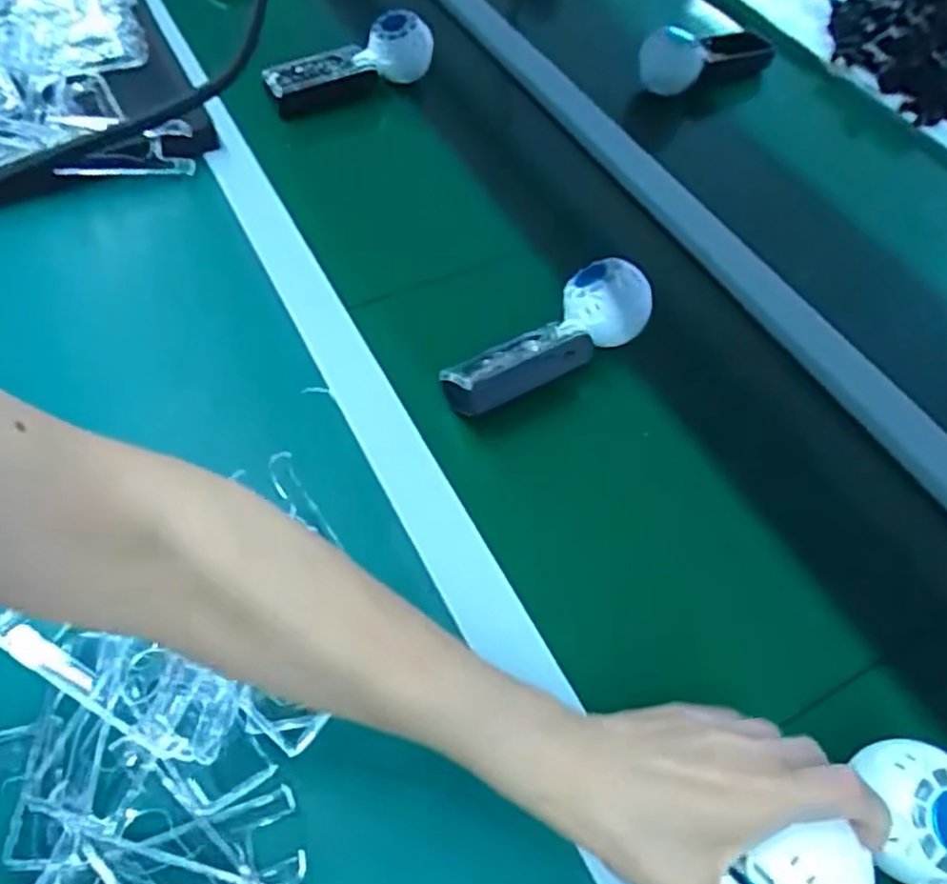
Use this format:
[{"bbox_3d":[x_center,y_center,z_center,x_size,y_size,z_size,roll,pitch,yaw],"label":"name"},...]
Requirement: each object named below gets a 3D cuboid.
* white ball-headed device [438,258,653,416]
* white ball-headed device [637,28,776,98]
[{"bbox_3d":[0.048,-0.074,0.495,0.160,0.053,0.061,-29,63,-21],"label":"white ball-headed device"},{"bbox_3d":[0.239,-0.406,0.734,0.140,0.048,0.058,-13,59,-12],"label":"white ball-headed device"}]

